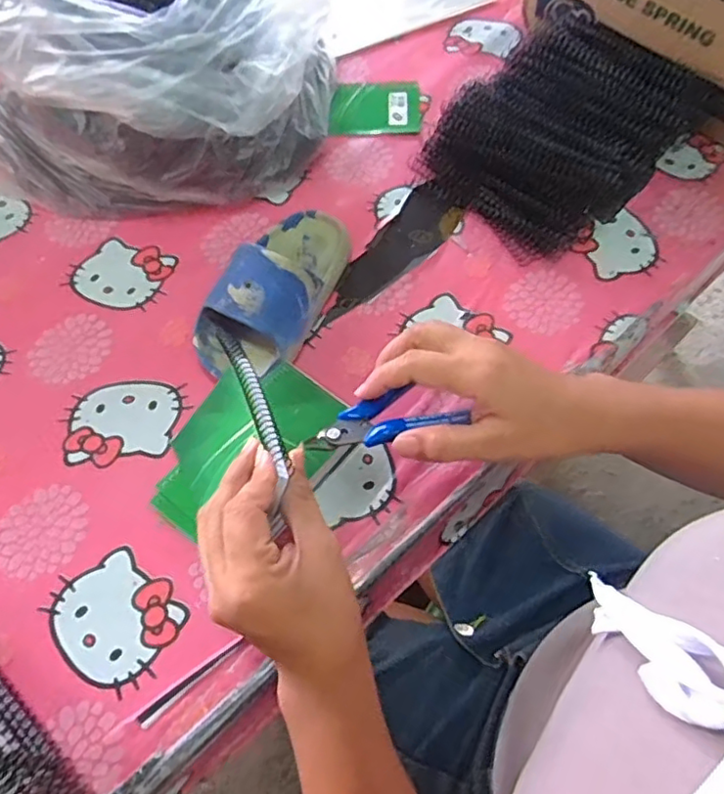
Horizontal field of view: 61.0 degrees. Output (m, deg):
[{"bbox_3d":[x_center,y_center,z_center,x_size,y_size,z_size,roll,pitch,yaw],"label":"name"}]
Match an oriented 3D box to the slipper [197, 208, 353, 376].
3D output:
[{"bbox_3d":[-0.067,-0.093,0.495,0.081,0.062,0.171,24,65,13],"label":"slipper"}]

